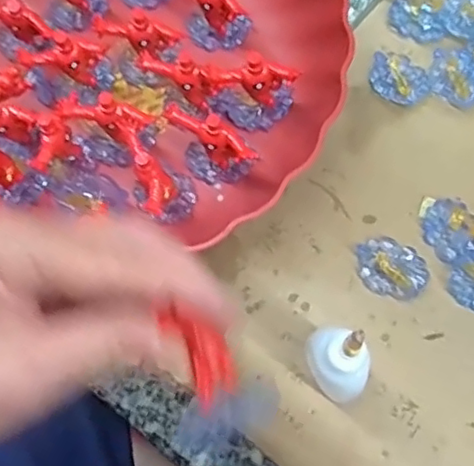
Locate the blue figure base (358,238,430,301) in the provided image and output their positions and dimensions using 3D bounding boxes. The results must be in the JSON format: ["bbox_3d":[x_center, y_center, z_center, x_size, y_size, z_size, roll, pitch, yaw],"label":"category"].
[{"bbox_3d":[0.082,0.018,0.323,0.037,0.008,0.031,24,72,9],"label":"blue figure base"}]

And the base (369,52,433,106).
[{"bbox_3d":[0.097,-0.094,0.362,0.035,0.011,0.030,26,73,10],"label":"base"}]

